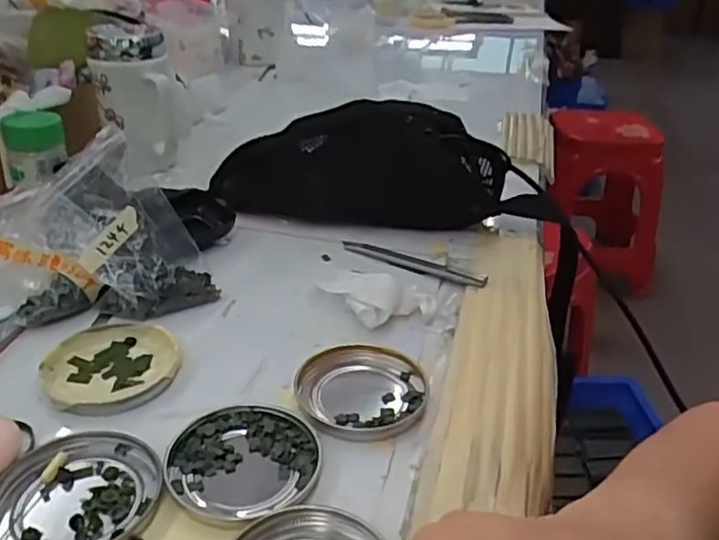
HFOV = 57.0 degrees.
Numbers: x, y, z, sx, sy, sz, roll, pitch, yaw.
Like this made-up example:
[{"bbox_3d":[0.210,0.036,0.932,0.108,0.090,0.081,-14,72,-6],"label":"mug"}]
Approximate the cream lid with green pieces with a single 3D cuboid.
[{"bbox_3d":[-0.155,0.059,0.410,0.077,0.015,0.077,2,31,-1],"label":"cream lid with green pieces"}]

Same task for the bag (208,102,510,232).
[{"bbox_3d":[-0.002,-0.094,0.622,0.264,0.121,0.052,6,31,6],"label":"bag"}]

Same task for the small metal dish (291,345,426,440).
[{"bbox_3d":[0.000,0.075,0.403,0.077,0.013,0.080,2,31,-1],"label":"small metal dish"}]

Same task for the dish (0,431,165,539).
[{"bbox_3d":[-0.139,0.110,0.325,0.074,0.009,0.079,2,31,-1],"label":"dish"}]

